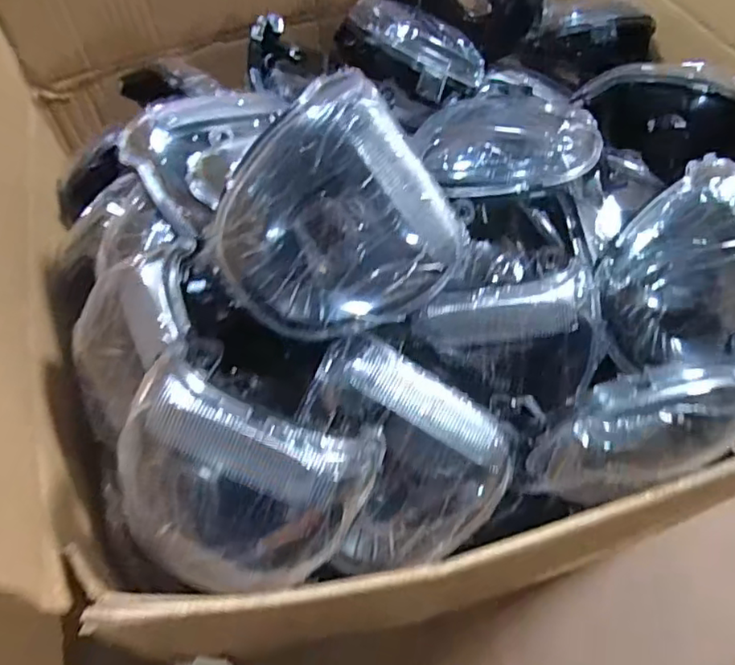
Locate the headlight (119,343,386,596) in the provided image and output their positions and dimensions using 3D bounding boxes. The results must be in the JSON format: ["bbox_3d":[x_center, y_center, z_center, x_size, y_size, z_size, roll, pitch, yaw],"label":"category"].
[{"bbox_3d":[-0.069,0.086,0.335,0.127,0.121,0.065,22,23,2],"label":"headlight"}]

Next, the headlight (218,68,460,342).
[{"bbox_3d":[-0.020,-0.061,0.356,0.128,0.129,0.065,-35,25,17],"label":"headlight"}]

